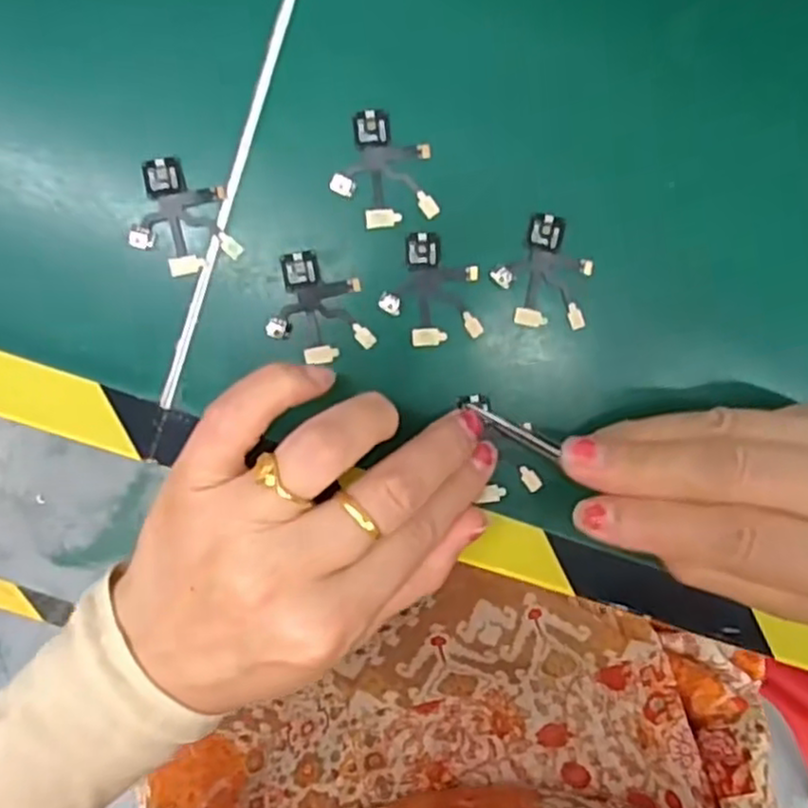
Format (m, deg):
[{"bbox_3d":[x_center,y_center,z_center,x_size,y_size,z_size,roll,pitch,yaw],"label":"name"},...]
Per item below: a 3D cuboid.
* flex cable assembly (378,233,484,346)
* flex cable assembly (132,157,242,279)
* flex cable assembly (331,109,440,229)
[{"bbox_3d":[0.009,-0.036,0.230,0.031,0.004,0.035,-3,95,-3],"label":"flex cable assembly"},{"bbox_3d":[-0.070,-0.059,0.225,0.030,0.005,0.035,-15,96,-2],"label":"flex cable assembly"},{"bbox_3d":[-0.007,-0.074,0.226,0.031,0.004,0.035,-7,95,-3],"label":"flex cable assembly"}]

